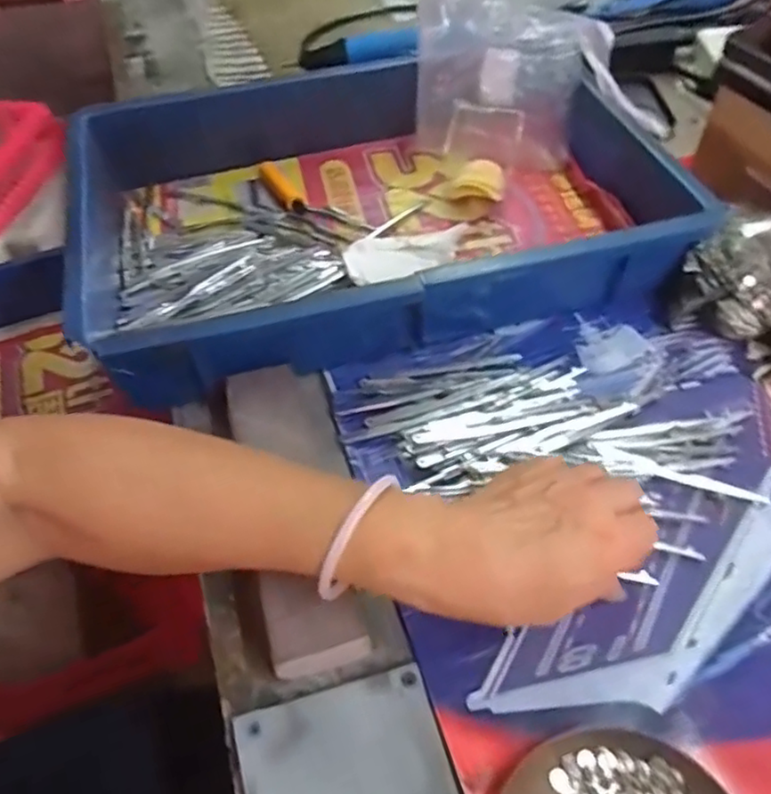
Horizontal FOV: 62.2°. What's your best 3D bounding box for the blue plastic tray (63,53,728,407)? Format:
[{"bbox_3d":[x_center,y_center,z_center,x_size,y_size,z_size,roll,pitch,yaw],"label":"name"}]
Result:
[{"bbox_3d":[-0.013,-0.159,0.499,0.432,0.068,0.292,-14,54,-9],"label":"blue plastic tray"}]

